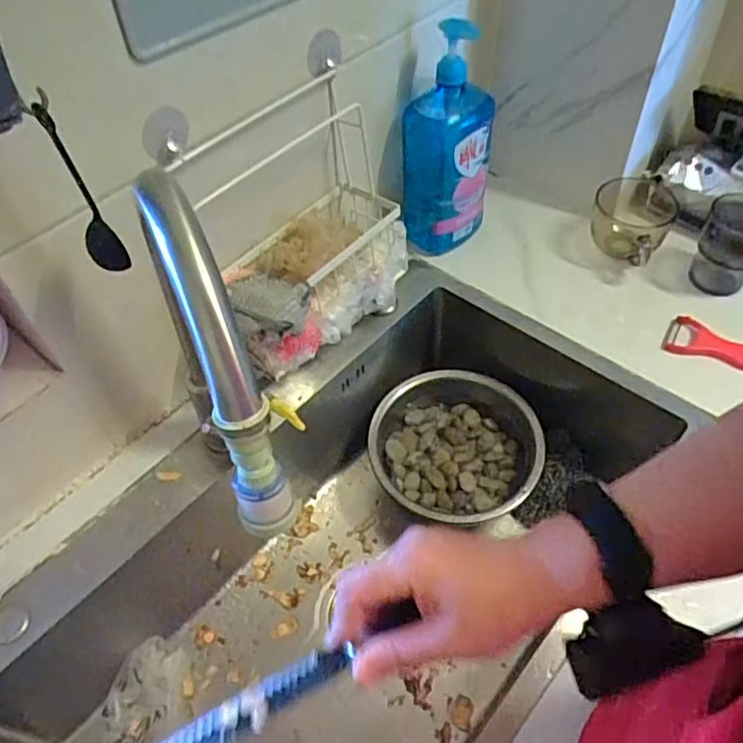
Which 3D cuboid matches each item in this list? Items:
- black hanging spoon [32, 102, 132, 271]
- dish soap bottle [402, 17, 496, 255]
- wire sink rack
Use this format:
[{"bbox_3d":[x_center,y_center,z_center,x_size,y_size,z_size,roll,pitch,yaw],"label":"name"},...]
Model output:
[{"bbox_3d":[-0.217,-0.131,0.472,0.026,0.132,0.018,-28,55,-18],"label":"black hanging spoon"},{"bbox_3d":[0.100,-0.297,0.832,0.111,0.282,0.091,6,52,8],"label":"dish soap bottle"},{"bbox_3d":[-0.087,-0.164,0.695,0.153,0.250,0.264,29,58,24],"label":"wire sink rack"}]

